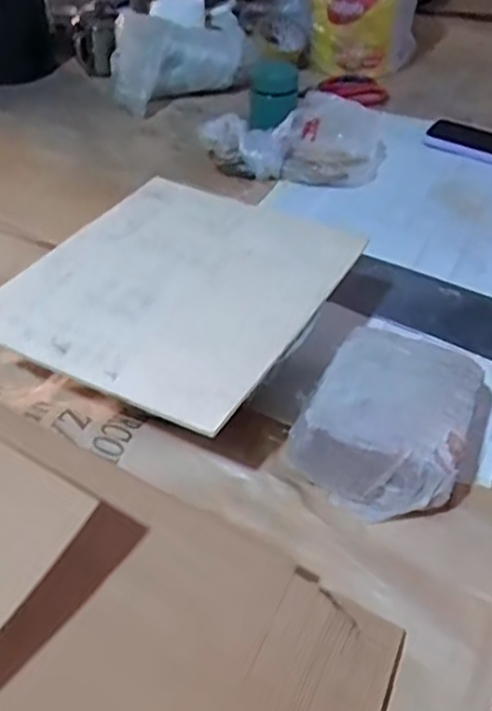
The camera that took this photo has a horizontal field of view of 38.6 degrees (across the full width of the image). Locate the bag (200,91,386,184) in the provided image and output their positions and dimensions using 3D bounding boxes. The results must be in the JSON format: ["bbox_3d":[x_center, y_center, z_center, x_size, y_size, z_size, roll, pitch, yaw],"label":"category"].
[{"bbox_3d":[0.062,-0.283,0.904,0.240,0.077,0.115,5,42,3],"label":"bag"}]

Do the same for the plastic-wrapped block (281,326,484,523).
[{"bbox_3d":[0.111,0.046,0.547,0.122,0.066,0.158,18,44,17],"label":"plastic-wrapped block"}]

